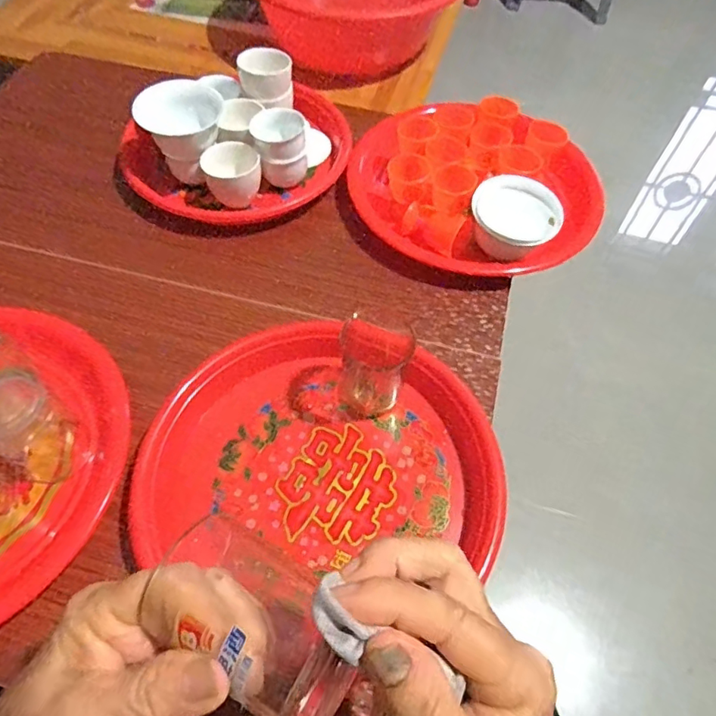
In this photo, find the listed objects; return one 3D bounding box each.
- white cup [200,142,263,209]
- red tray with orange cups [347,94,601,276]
[{"bbox_3d":[-0.124,-0.185,0.533,0.055,0.037,0.058,1,58,-2],"label":"white cup"},{"bbox_3d":[0.118,-0.174,0.541,0.234,0.061,0.219,-14,60,-10],"label":"red tray with orange cups"}]

